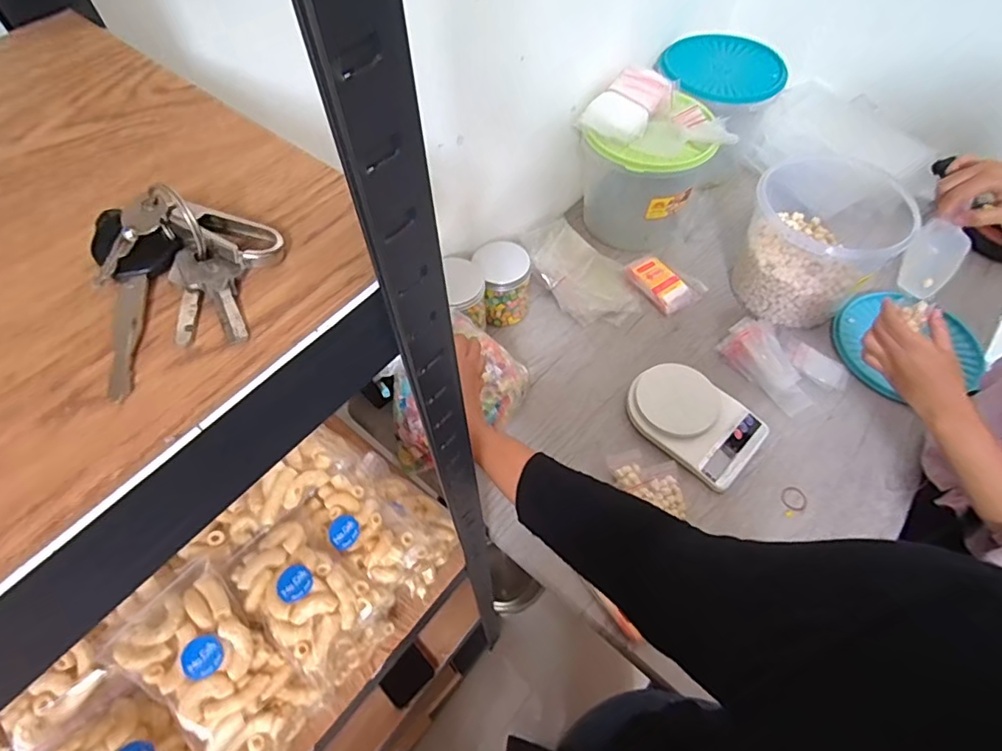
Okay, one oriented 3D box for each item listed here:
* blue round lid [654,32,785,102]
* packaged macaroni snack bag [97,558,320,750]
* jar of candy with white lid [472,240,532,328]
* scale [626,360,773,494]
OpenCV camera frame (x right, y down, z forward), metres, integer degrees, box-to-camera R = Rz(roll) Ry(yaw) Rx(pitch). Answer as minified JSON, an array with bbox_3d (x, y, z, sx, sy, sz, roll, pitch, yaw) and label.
[{"bbox_3d":[0.404,-0.545,0.950,0.189,0.023,0.198,-1,62,2],"label":"blue round lid"},{"bbox_3d":[-0.234,0.239,0.445,0.147,0.064,0.088,36,65,21],"label":"packaged macaroni snack bag"},{"bbox_3d":[0.005,-0.142,0.852,0.095,0.119,0.071,-17,59,-9],"label":"jar of candy with white lid"},{"bbox_3d":[0.273,0.059,0.765,0.133,0.038,0.180,-40,65,-21],"label":"scale"}]

